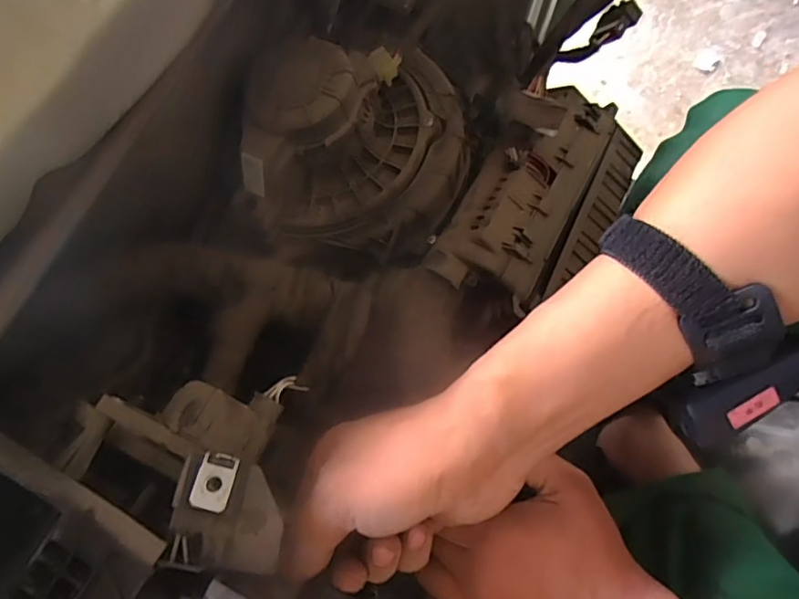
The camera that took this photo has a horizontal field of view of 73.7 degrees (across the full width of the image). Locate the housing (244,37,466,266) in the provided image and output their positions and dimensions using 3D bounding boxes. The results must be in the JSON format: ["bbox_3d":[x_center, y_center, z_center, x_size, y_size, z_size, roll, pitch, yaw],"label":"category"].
[{"bbox_3d":[-0.027,-0.121,0.400,0.153,0.086,0.159,0,74,-2],"label":"housing"}]

